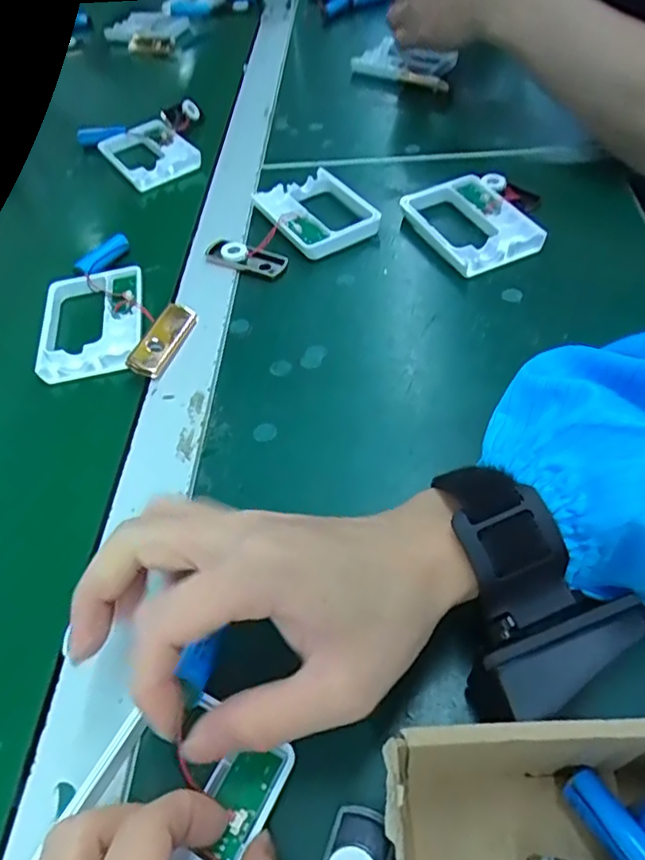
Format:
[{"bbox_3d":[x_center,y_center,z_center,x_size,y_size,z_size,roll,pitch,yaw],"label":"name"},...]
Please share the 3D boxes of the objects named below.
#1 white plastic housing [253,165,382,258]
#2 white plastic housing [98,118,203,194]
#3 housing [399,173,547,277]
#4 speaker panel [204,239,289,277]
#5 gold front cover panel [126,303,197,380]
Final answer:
[{"bbox_3d":[-0.005,-0.173,0.474,0.070,0.017,0.101,-29,55,-19],"label":"white plastic housing"},{"bbox_3d":[-0.169,-0.266,0.574,0.073,0.014,0.107,-28,55,-18],"label":"white plastic housing"},{"bbox_3d":[0.111,-0.153,0.445,0.072,0.022,0.096,-18,52,-10],"label":"housing"},{"bbox_3d":[-0.056,-0.129,0.446,0.061,0.008,0.024,19,55,18],"label":"speaker panel"},{"bbox_3d":[-0.104,-0.060,0.392,0.024,0.005,0.063,24,54,-3],"label":"gold front cover panel"}]

